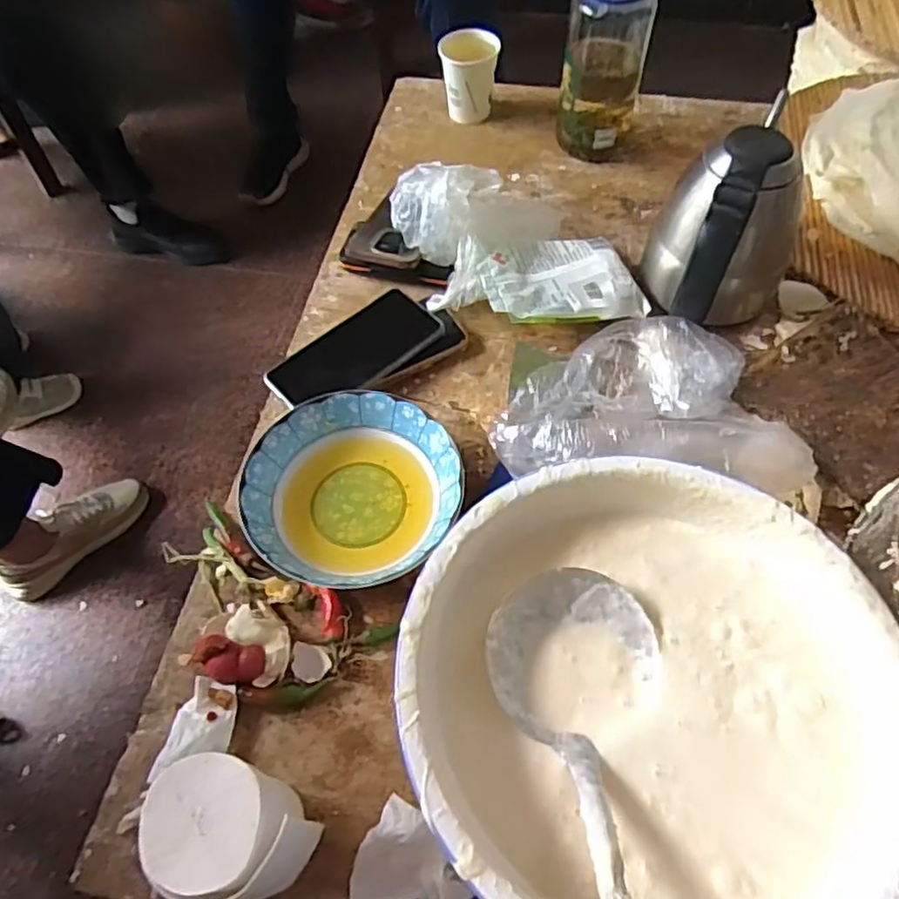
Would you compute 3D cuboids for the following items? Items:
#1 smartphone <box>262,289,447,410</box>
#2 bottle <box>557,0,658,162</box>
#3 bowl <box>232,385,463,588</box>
[{"bbox_3d":[-0.090,-0.091,0.629,0.161,0.012,0.083,-39,67,-17],"label":"smartphone"},{"bbox_3d":[0.174,-0.432,0.730,0.083,0.218,0.087,23,61,15],"label":"bottle"},{"bbox_3d":[-0.077,0.034,0.540,0.167,0.043,0.164,-1,58,1],"label":"bowl"}]

